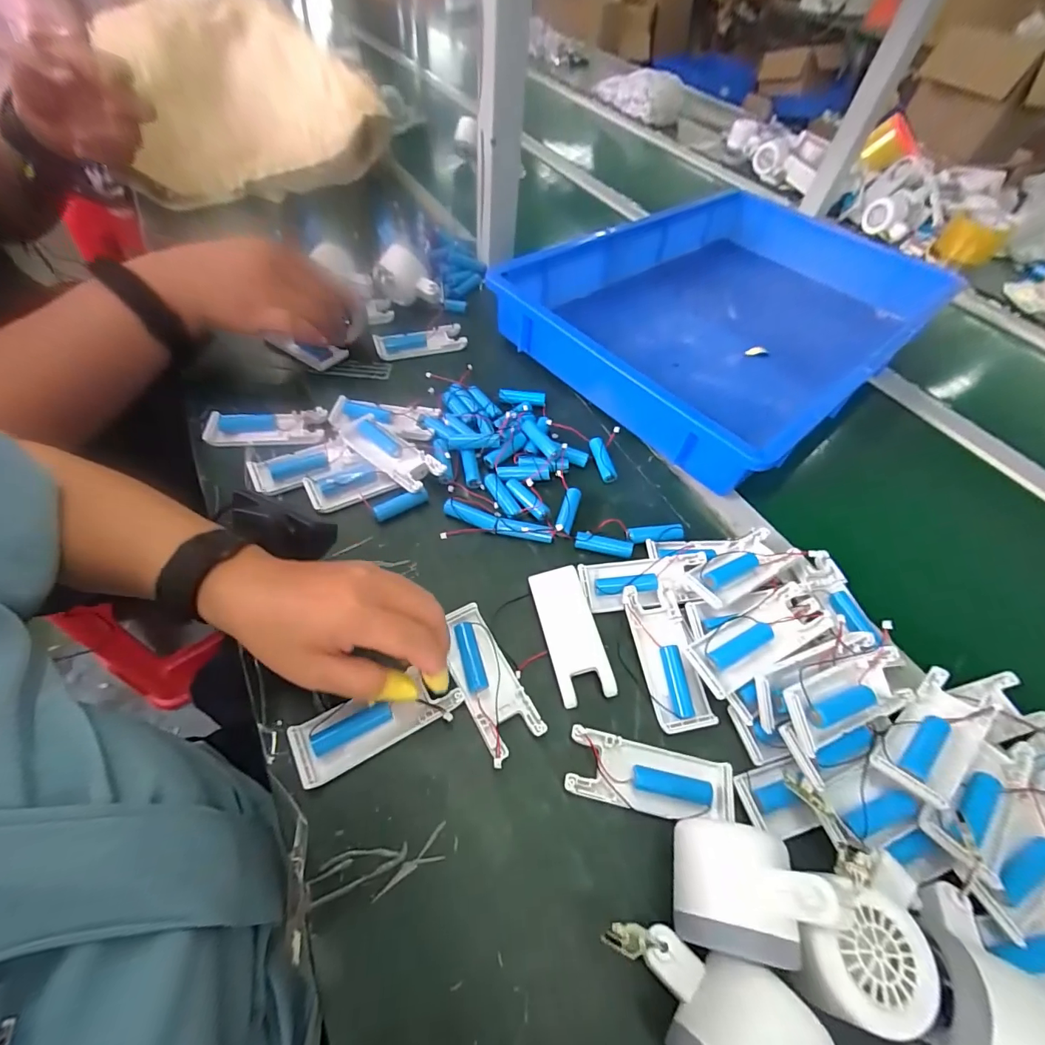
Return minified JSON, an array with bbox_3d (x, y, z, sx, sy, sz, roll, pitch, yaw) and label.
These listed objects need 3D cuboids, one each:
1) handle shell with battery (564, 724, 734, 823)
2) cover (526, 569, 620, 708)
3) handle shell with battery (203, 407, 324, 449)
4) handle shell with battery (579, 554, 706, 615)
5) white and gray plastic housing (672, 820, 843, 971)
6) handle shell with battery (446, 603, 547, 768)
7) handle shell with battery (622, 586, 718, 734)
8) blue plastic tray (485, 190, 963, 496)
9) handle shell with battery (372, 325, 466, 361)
[{"bbox_3d":[0.083,0.165,0.295,0.105,0.010,0.040,13,54,5],"label":"handle shell with battery"},{"bbox_3d":[0.036,0.083,0.347,0.039,0.012,0.102,-10,56,-12],"label":"cover"},{"bbox_3d":[-0.249,-0.094,0.442,0.105,0.015,0.040,-4,55,-8],"label":"handle shell with battery"},{"bbox_3d":[0.099,0.050,0.367,0.099,0.016,0.045,-2,55,-6],"label":"handle shell with battery"},{"bbox_3d":[0.112,0.191,0.239,0.059,0.070,0.054,10,54,2],"label":"white and gray plastic housing"},{"bbox_3d":[-0.026,0.110,0.324,0.040,0.014,0.105,-23,59,-20],"label":"handle shell with battery"},{"bbox_3d":[0.108,0.097,0.336,0.043,0.019,0.101,-8,55,-10],"label":"handle shell with battery"},{"bbox_3d":[0.266,-0.289,0.585,0.552,0.085,0.344,-33,63,-25],"label":"blue plastic tray"},{"bbox_3d":[-0.122,-0.214,0.543,0.104,0.012,0.040,-11,56,-12],"label":"handle shell with battery"}]

